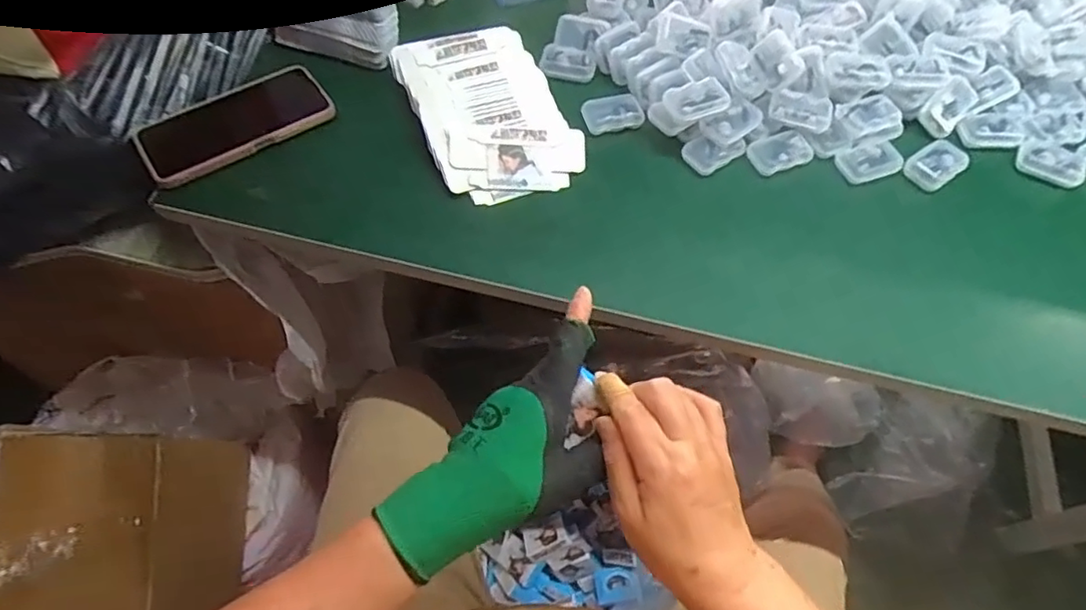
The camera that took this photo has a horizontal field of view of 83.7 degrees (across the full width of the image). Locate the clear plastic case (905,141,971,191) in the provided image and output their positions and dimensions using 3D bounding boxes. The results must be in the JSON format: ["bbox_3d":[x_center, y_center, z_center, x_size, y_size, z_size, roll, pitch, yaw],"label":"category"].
[{"bbox_3d":[0.361,-0.130,0.556,0.054,0.014,0.039,-35,68,-20],"label":"clear plastic case"}]

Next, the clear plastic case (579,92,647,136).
[{"bbox_3d":[0.066,-0.182,0.576,0.056,0.011,0.038,-11,62,-9],"label":"clear plastic case"}]

